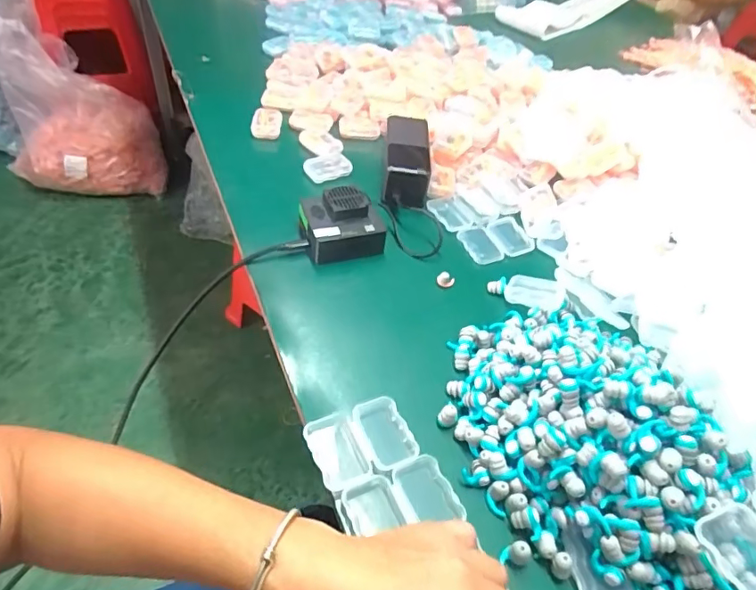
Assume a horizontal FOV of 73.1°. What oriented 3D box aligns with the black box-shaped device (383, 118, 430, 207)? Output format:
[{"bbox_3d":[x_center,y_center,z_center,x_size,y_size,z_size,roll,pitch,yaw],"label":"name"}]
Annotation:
[{"bbox_3d":[0.036,-0.170,0.627,0.053,0.039,0.154,6,46,-4],"label":"black box-shaped device"}]

